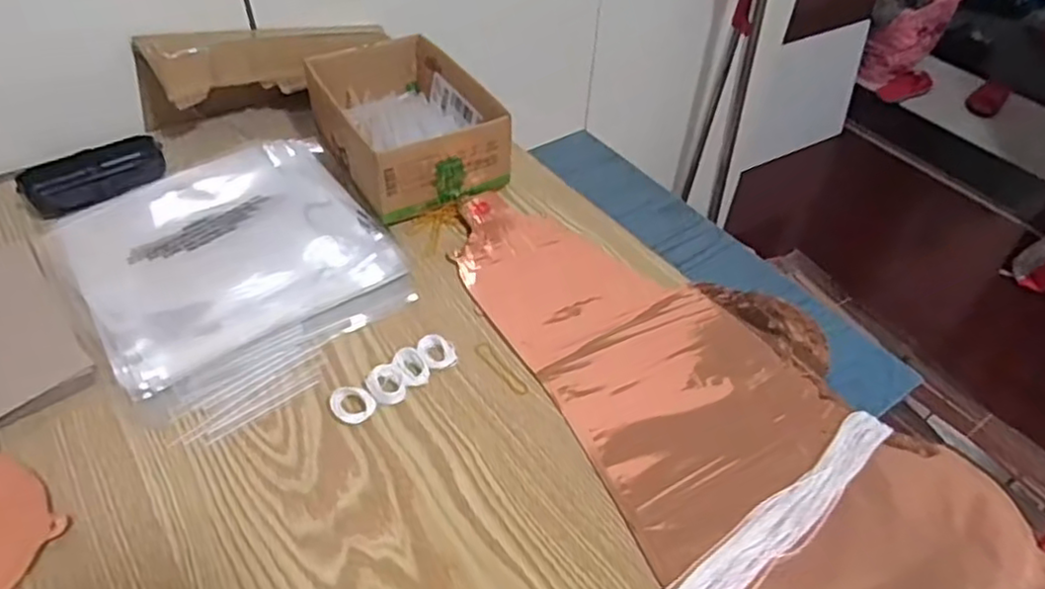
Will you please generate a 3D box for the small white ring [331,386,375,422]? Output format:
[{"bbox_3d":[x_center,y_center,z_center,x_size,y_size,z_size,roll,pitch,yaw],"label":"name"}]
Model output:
[{"bbox_3d":[-0.110,0.071,0.441,0.028,0.008,0.023,17,47,14],"label":"small white ring"}]

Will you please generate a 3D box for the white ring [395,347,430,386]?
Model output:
[{"bbox_3d":[-0.075,0.050,0.461,0.021,0.014,0.025,-9,46,-12],"label":"white ring"}]

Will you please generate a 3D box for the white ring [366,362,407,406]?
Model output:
[{"bbox_3d":[-0.091,0.060,0.454,0.023,0.009,0.028,-18,49,-20],"label":"white ring"}]

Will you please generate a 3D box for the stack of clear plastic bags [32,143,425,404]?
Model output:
[{"bbox_3d":[-0.227,-0.034,0.535,0.218,0.016,0.228,-25,51,-25],"label":"stack of clear plastic bags"}]

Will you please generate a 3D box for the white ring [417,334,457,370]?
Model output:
[{"bbox_3d":[-0.059,0.040,0.475,0.024,0.008,0.026,1,45,-1],"label":"white ring"}]

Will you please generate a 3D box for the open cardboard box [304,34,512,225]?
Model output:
[{"bbox_3d":[-0.107,-0.155,0.616,0.124,0.070,0.195,-20,49,-22],"label":"open cardboard box"}]

